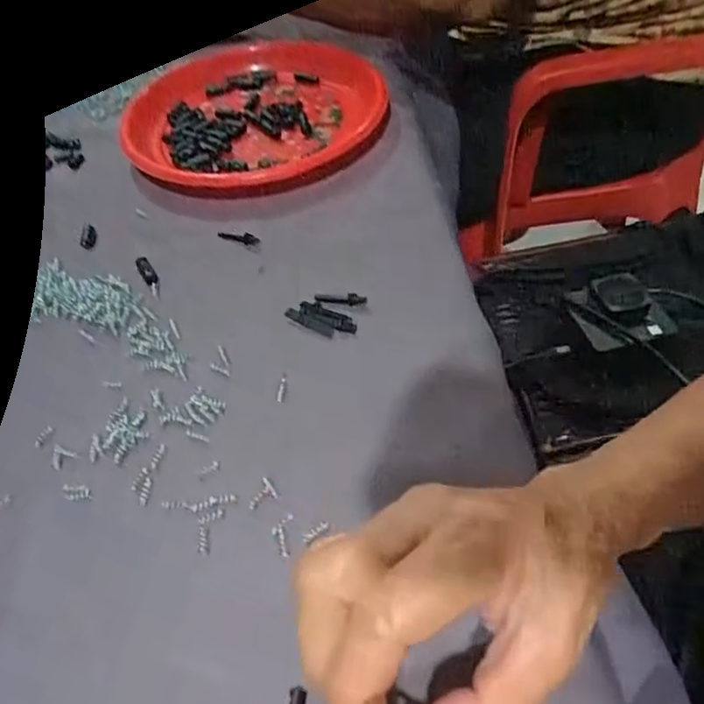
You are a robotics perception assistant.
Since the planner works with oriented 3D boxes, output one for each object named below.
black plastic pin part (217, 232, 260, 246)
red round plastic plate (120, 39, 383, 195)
[{"bbox_3d":[-0.084,-0.083,0.474,0.034,0.010,0.006,14,51,17],"label":"black plastic pin part"},{"bbox_3d":[-0.093,-0.207,0.558,0.229,0.041,0.218,-3,48,3],"label":"red round plastic plate"}]

